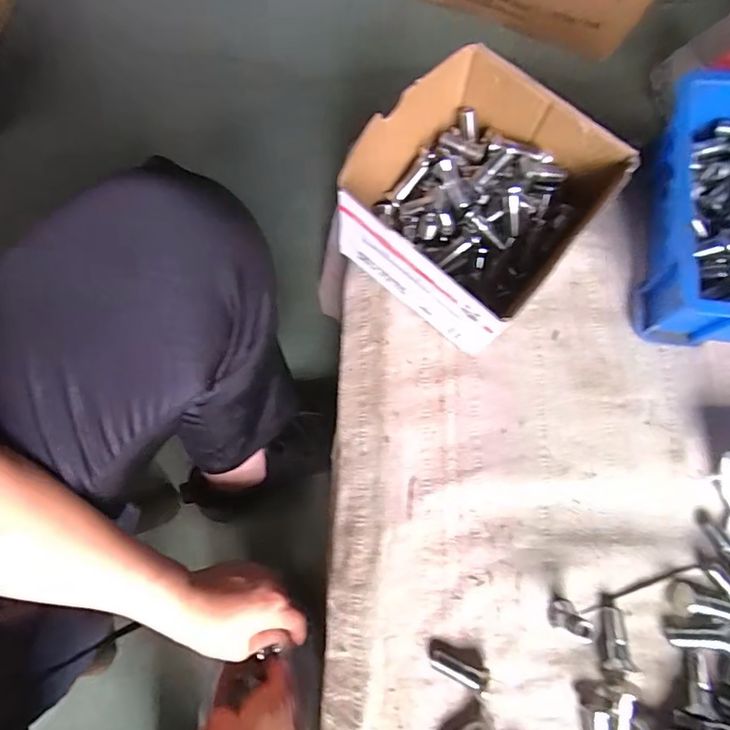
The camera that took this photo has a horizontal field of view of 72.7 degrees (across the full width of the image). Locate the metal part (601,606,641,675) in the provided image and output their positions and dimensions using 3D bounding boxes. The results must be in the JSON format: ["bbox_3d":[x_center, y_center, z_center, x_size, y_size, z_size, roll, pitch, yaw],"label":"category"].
[{"bbox_3d":[0.157,0.174,0.314,0.016,0.018,0.036,1,61,1],"label":"metal part"}]

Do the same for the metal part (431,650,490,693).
[{"bbox_3d":[0.058,0.189,0.307,0.034,0.013,0.011,19,78,4],"label":"metal part"}]

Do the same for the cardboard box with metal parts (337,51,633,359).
[{"bbox_3d":[0.072,-0.110,0.344,0.141,0.085,0.148,39,80,8],"label":"cardboard box with metal parts"}]

